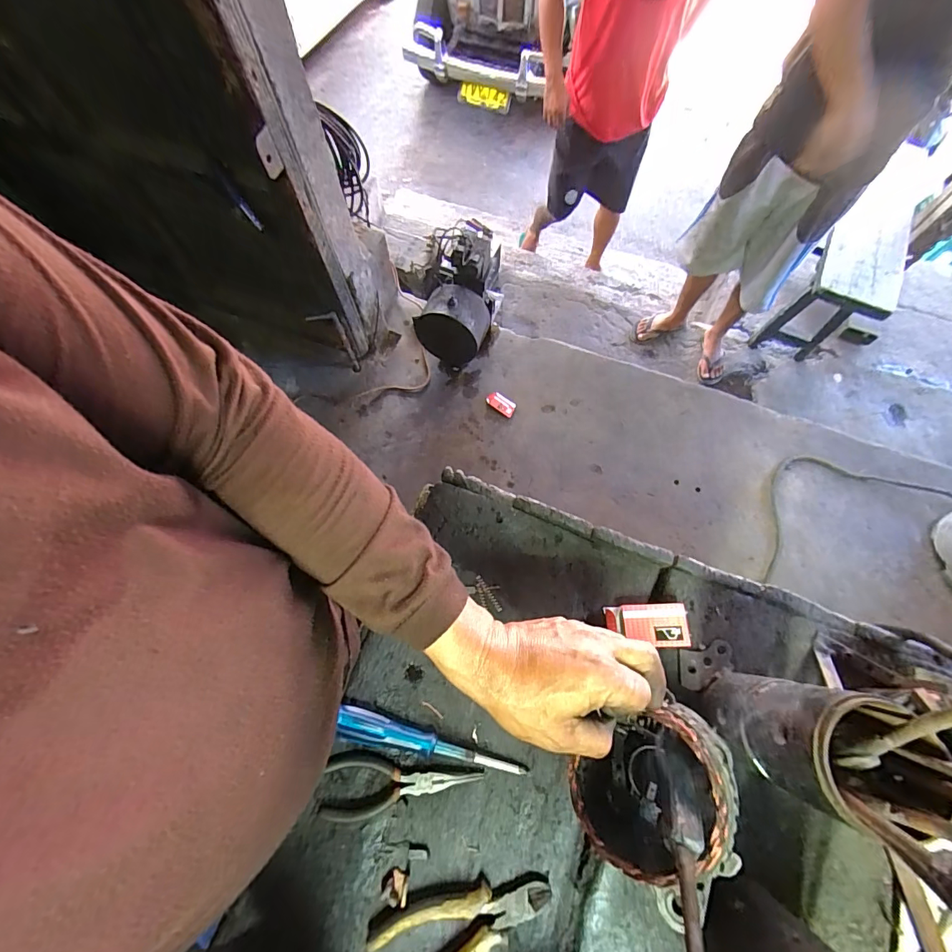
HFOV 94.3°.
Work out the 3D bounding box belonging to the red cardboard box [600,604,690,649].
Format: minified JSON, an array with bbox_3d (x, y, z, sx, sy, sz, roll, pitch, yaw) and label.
[{"bbox_3d":[0.176,0.154,0.455,0.076,0.020,0.042,-1,69,0],"label":"red cardboard box"}]

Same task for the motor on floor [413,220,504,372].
[{"bbox_3d":[-0.046,-0.605,1.461,0.233,0.305,0.370,13,70,5],"label":"motor on floor"}]

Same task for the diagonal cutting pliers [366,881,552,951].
[{"bbox_3d":[-0.010,0.388,0.374,0.154,0.017,0.054,-18,70,-6],"label":"diagonal cutting pliers"}]

